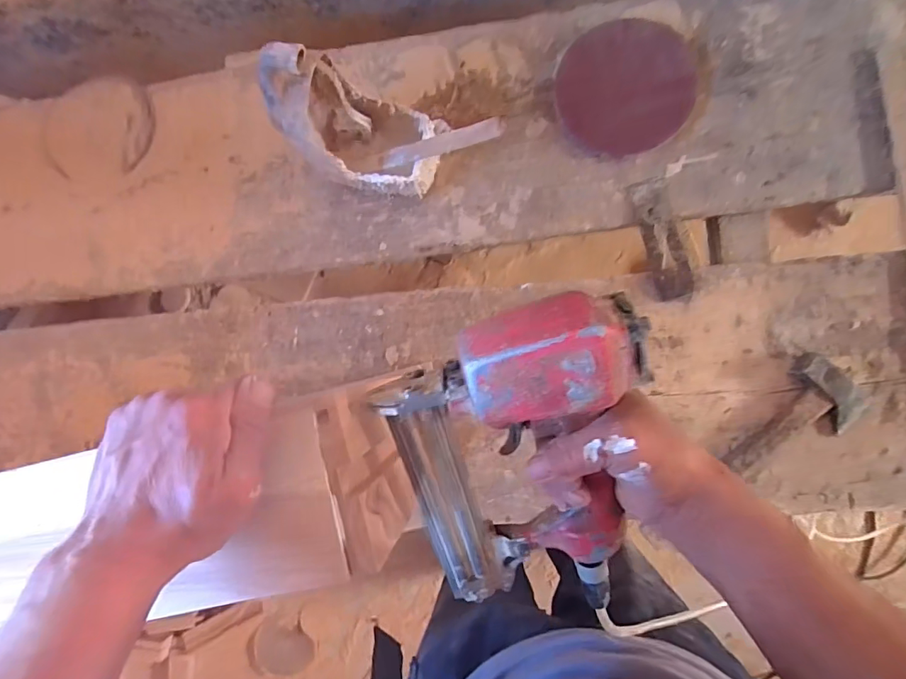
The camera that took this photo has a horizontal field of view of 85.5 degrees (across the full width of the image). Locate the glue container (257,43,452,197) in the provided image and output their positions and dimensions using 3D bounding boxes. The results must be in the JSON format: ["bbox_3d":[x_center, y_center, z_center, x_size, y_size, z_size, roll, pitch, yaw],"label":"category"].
[{"bbox_3d":[-0.116,-0.255,0.580,0.165,0.230,0.116,3,88,8],"label":"glue container"}]

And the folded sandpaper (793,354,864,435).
[{"bbox_3d":[0.436,0.056,0.560,0.044,0.034,0.097,-37,83,5],"label":"folded sandpaper"}]

